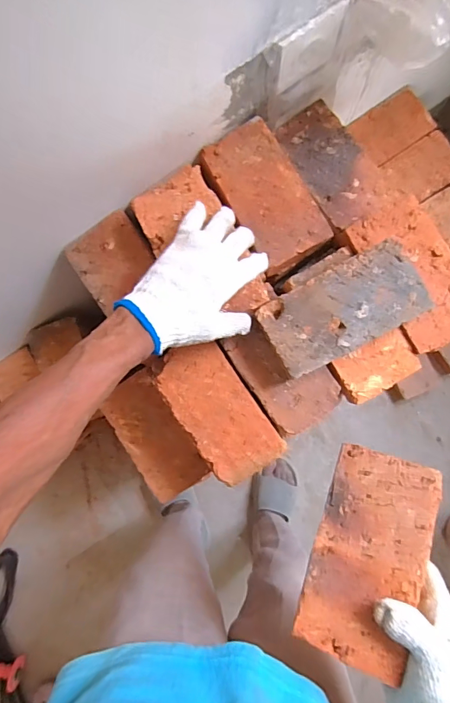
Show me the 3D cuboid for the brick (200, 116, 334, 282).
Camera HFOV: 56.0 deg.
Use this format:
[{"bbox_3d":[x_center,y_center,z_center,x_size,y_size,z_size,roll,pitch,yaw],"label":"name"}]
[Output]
[{"bbox_3d":[0.053,-0.205,0.575,0.099,0.048,0.189,-32,88,3],"label":"brick"}]

